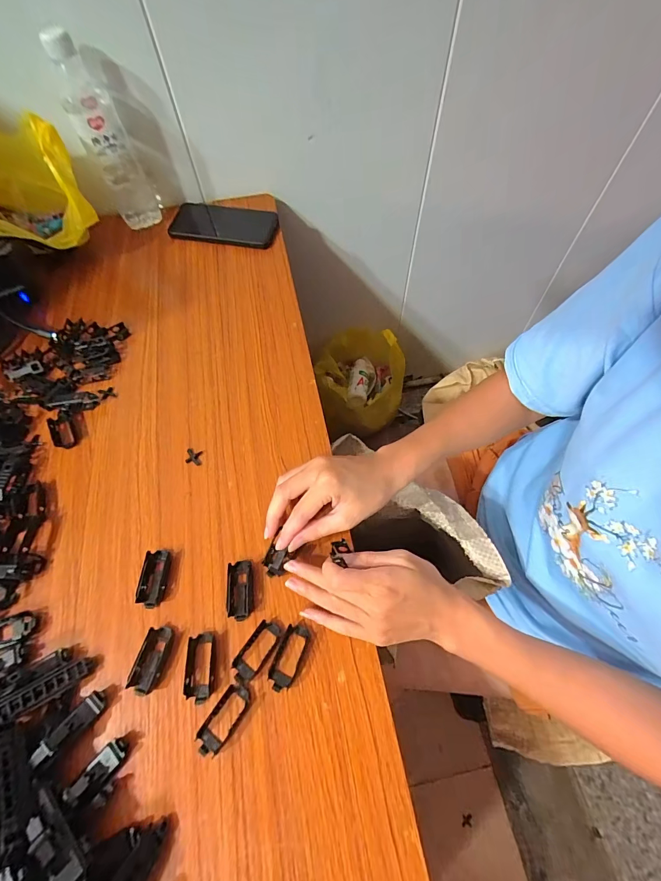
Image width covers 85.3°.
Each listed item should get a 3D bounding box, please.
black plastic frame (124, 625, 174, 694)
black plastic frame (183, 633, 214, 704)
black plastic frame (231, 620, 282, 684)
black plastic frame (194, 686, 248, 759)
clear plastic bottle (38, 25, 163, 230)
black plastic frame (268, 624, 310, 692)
[{"bbox_3d":[-0.154,0.188,0.307,0.022,0.010,0.051,11,64,7],"label":"black plastic frame"},{"bbox_3d":[-0.111,0.193,0.306,0.023,0.006,0.051,-3,63,-1],"label":"black plastic frame"},{"bbox_3d":[-0.064,0.182,0.310,0.022,0.007,0.051,33,68,16],"label":"black plastic frame"},{"bbox_3d":[-0.086,0.225,0.290,0.022,0.006,0.052,32,68,16],"label":"black plastic frame"},{"bbox_3d":[-0.318,-0.430,0.512,0.065,0.212,0.075,-24,65,-11],"label":"clear plastic bottle"},{"bbox_3d":[-0.036,0.186,0.309,0.022,0.005,0.051,21,65,11],"label":"black plastic frame"}]

